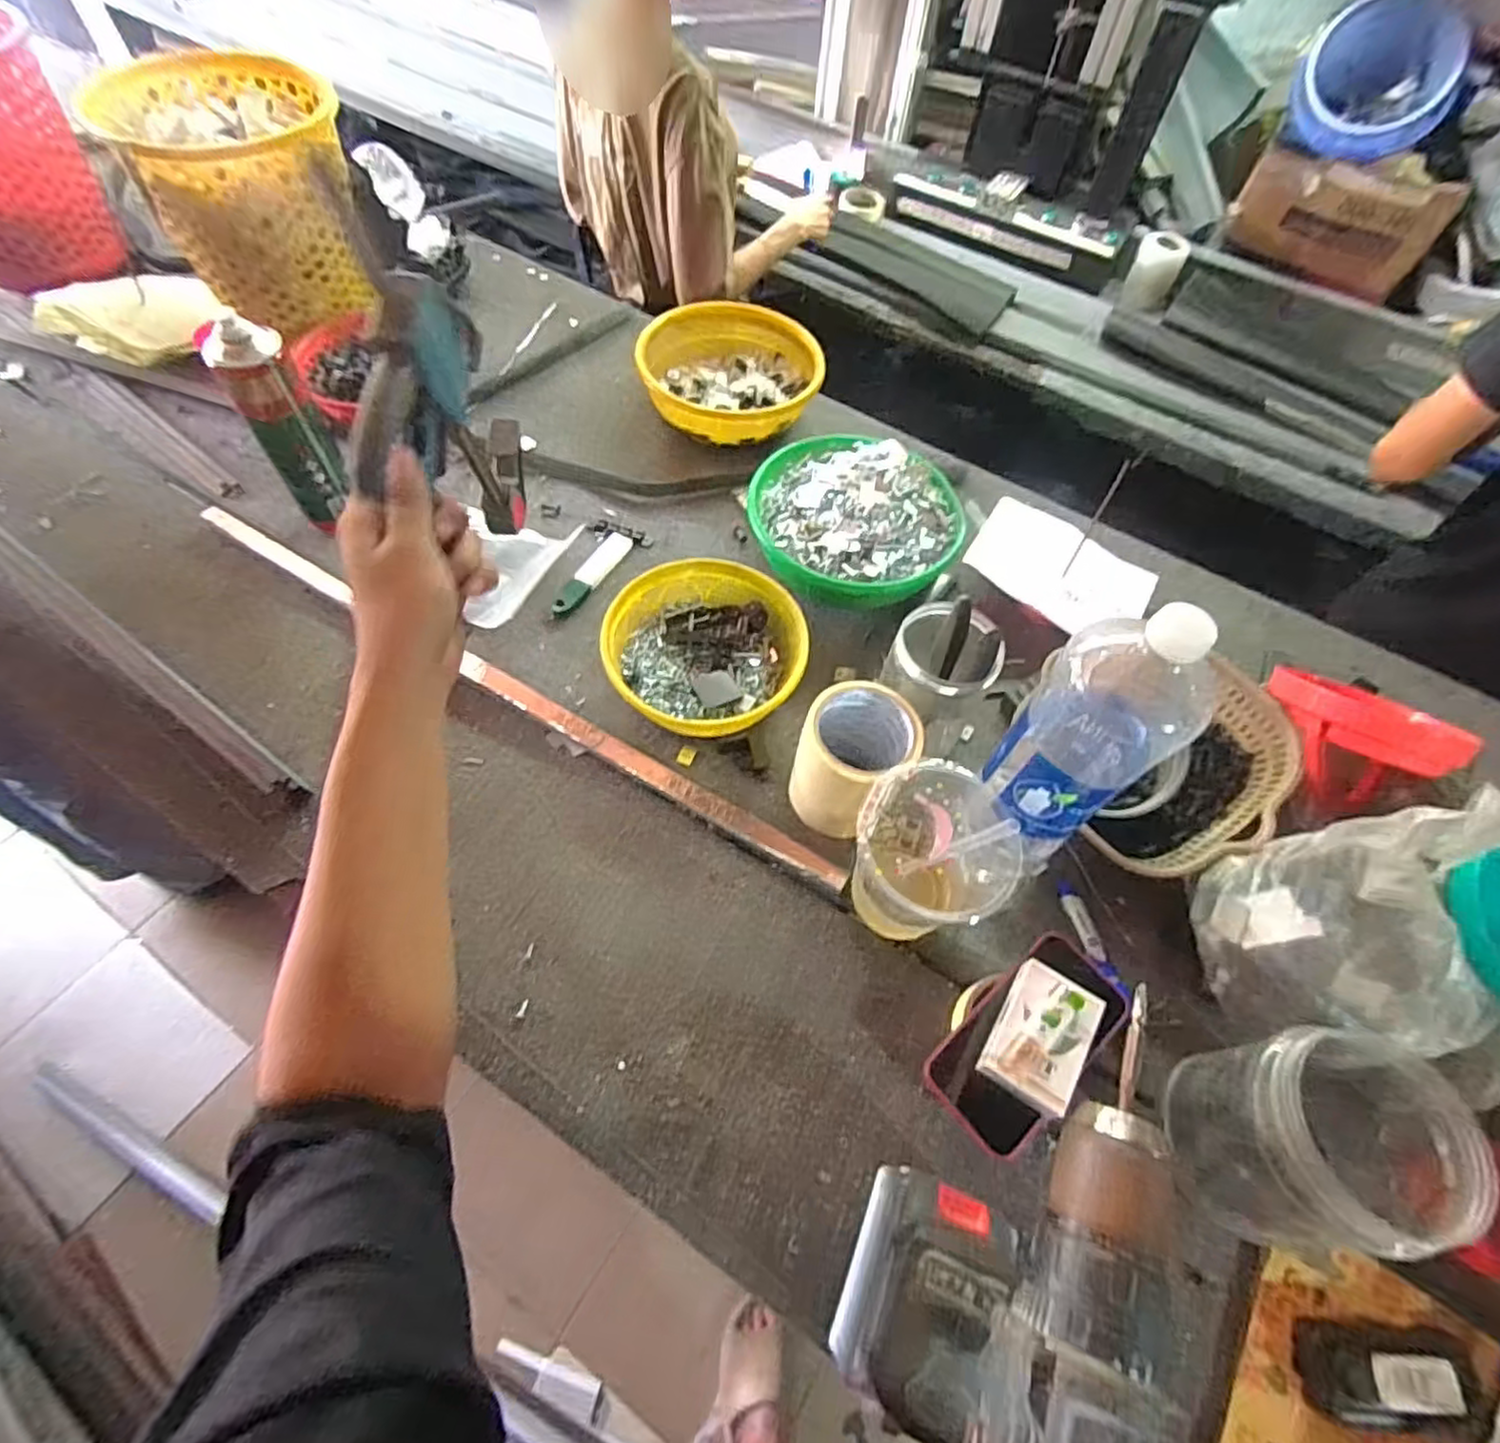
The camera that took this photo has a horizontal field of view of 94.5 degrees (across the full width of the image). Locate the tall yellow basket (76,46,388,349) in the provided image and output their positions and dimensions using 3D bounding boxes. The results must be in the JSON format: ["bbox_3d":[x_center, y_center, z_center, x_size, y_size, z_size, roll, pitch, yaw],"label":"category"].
[{"bbox_3d":[-0.596,-0.639,0.838,0.232,0.192,0.224,-37,69,-22],"label":"tall yellow basket"}]

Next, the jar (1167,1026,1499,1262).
[{"bbox_3d":[0.366,0.277,0.461,0.114,0.141,0.121,1,60,-2],"label":"jar"}]

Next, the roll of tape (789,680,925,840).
[{"bbox_3d":[0.088,0.035,0.597,0.089,0.109,0.101,30,63,14],"label":"roll of tape"}]

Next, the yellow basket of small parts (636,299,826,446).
[{"bbox_3d":[-0.029,-0.450,0.905,0.218,0.081,0.223,1,60,-2],"label":"yellow basket of small parts"}]

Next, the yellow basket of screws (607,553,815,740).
[{"bbox_3d":[-0.046,-0.070,0.680,0.181,0.059,0.187,-27,65,-16],"label":"yellow basket of screws"}]

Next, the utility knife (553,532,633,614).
[{"bbox_3d":[-0.171,-0.164,0.761,0.029,0.017,0.129,21,61,10],"label":"utility knife"}]

